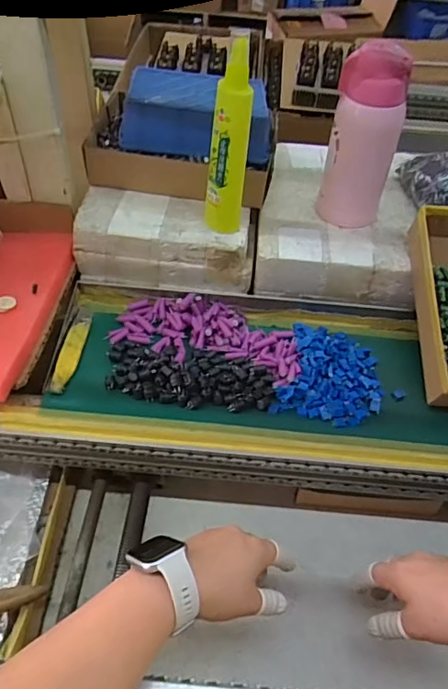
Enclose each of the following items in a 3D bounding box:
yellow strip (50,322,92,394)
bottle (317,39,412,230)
[{"bbox_3d":[-0.168,0.011,0.562,0.021,0.005,0.105,5,45,-1],"label":"yellow strip"},{"bbox_3d":[0.163,-0.236,0.608,0.060,0.201,0.070,-29,55,-30],"label":"bottle"}]

